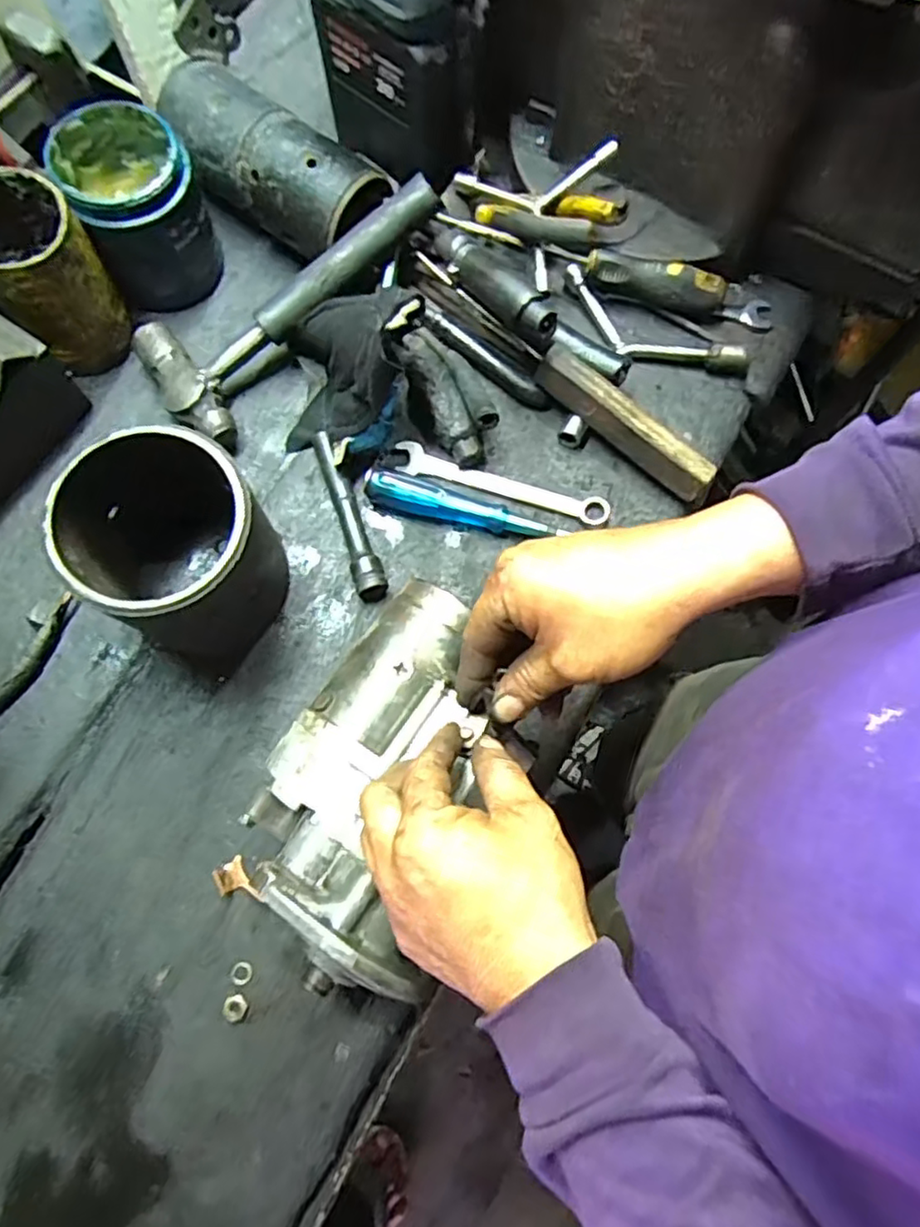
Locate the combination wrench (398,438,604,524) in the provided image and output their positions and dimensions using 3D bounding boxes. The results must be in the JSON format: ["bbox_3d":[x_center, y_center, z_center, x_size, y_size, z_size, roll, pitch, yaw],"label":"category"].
[{"bbox_3d":[0.032,-0.098,0.503,0.163,0.009,0.023,16,76,3],"label":"combination wrench"}]

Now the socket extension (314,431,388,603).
[{"bbox_3d":[-0.084,-0.072,0.488,0.021,0.020,0.132,-20,77,-7],"label":"socket extension"}]

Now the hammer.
[{"bbox_3d":[-0.118,-0.230,0.484,0.239,0.024,0.102,-37,79,4],"label":"hammer"}]

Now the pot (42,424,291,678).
[{"bbox_3d":[-0.172,-0.038,0.422,0.105,0.128,0.105,0,75,-1],"label":"pot"}]

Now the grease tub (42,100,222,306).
[{"bbox_3d":[-0.232,-0.298,0.493,0.085,0.096,0.091,-23,77,-7],"label":"grease tub"}]

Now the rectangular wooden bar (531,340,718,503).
[{"bbox_3d":[0.119,-0.137,0.491,0.147,0.042,0.023,40,78,8],"label":"rectangular wooden bar"}]

